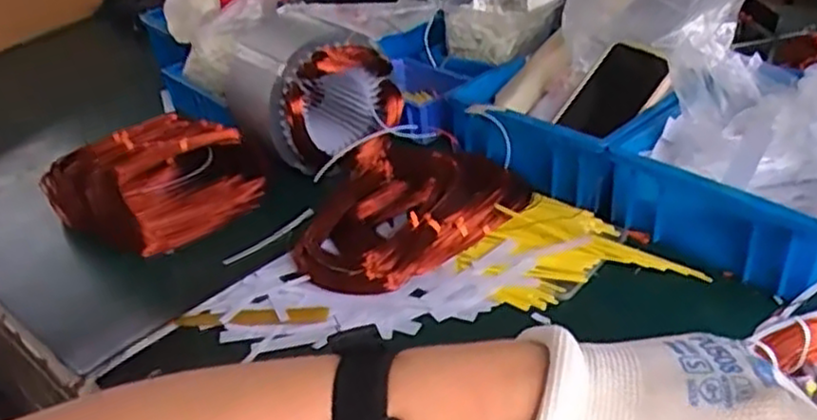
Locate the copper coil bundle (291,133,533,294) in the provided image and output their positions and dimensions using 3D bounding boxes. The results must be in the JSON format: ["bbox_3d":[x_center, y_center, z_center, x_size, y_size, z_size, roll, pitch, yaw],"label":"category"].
[{"bbox_3d":[-0.017,-0.001,0.695,0.209,0.061,0.166,-27,37,-30],"label":"copper coil bundle"}]

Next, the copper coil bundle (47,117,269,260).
[{"bbox_3d":[-0.260,-0.032,0.761,0.195,0.079,0.167,19,39,35],"label":"copper coil bundle"}]

